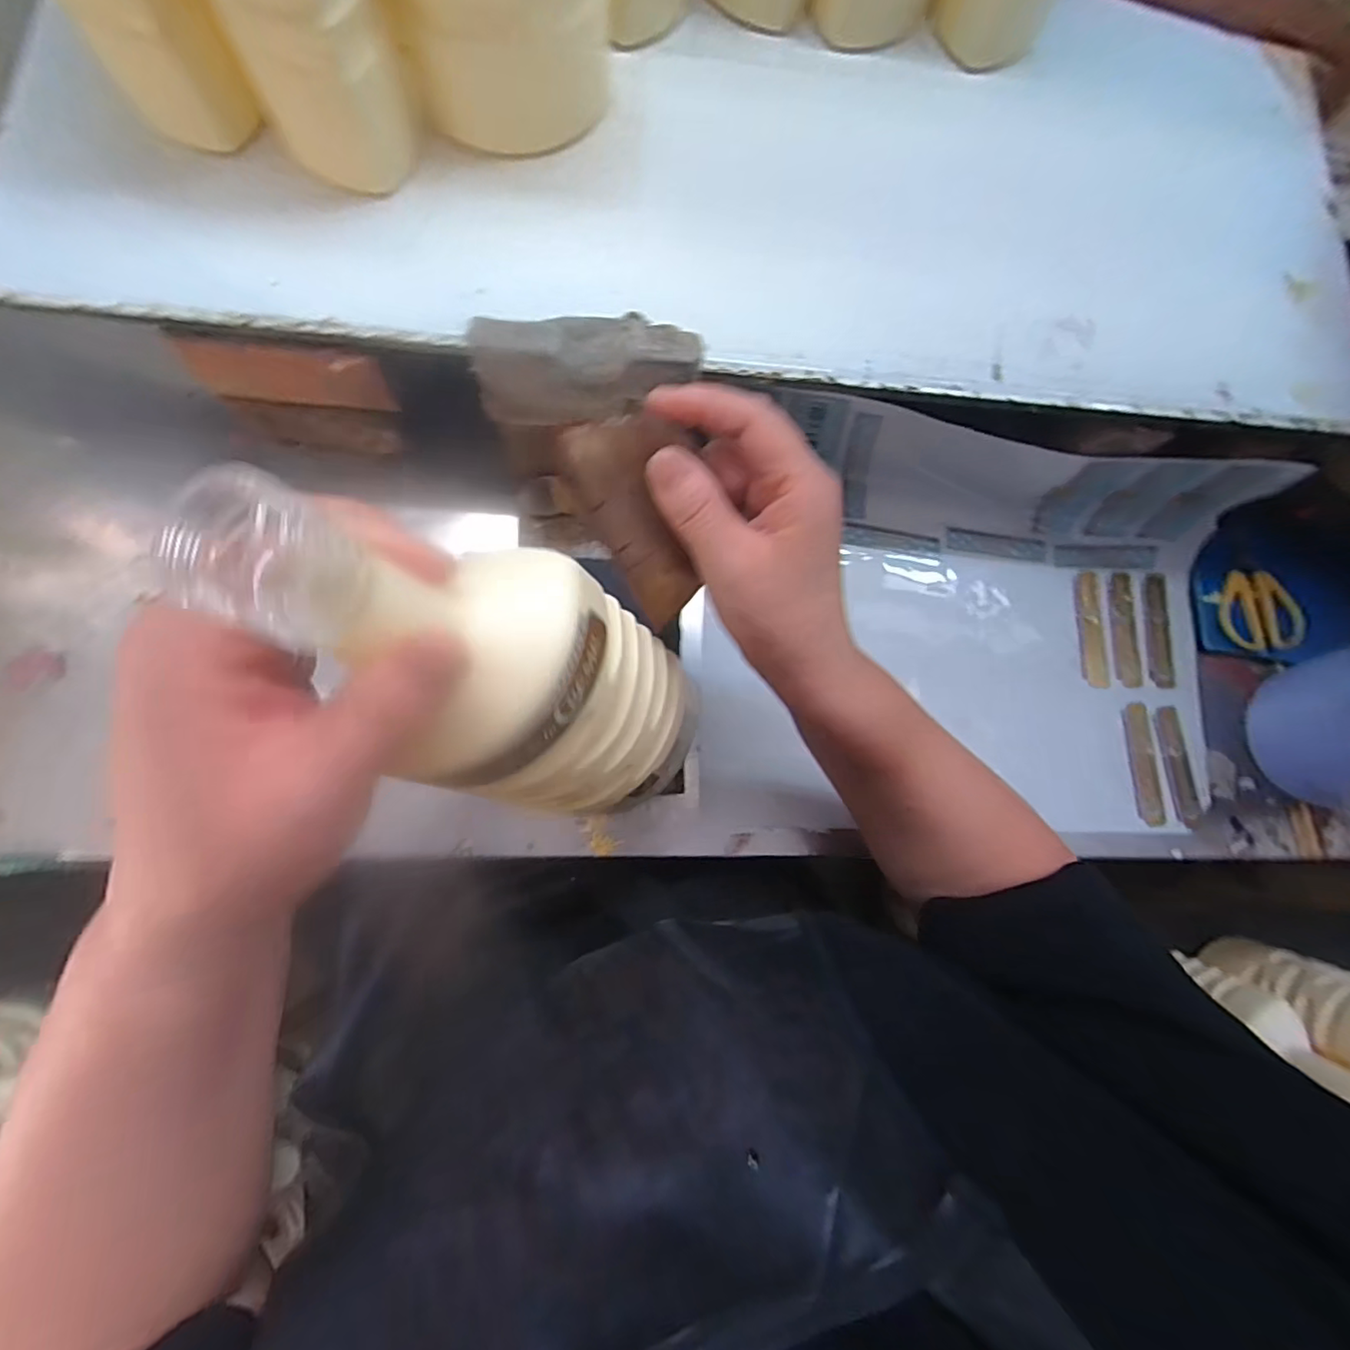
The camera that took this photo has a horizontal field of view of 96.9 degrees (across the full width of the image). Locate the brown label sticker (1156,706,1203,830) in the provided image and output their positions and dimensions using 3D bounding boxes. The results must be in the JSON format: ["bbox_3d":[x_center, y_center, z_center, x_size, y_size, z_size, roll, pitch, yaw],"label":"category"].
[{"bbox_3d":[0.380,0.069,0.451,0.020,0.006,0.089,-7,85,-8],"label":"brown label sticker"}]

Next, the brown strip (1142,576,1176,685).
[{"bbox_3d":[0.378,-0.035,0.467,0.020,0.005,0.090,5,80,-4],"label":"brown strip"}]

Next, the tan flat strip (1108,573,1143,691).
[{"bbox_3d":[0.350,-0.036,0.467,0.024,0.007,0.089,1,84,-7],"label":"tan flat strip"}]

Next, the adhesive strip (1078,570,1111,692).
[{"bbox_3d":[0.326,-0.035,0.465,0.019,0.007,0.090,-3,86,-8],"label":"adhesive strip"}]

